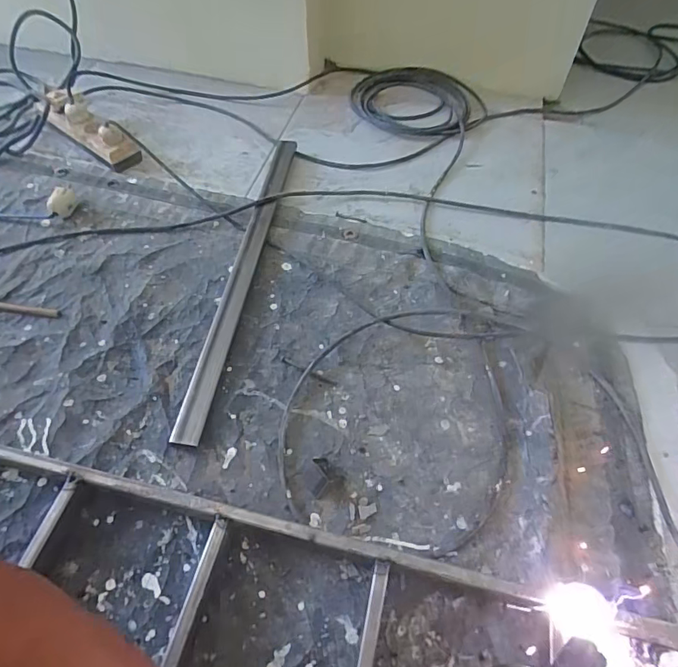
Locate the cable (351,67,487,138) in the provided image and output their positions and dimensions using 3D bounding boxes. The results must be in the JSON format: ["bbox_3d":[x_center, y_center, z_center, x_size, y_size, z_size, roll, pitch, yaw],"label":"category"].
[{"bbox_3d":[0.165,-0.480,0.953,0.265,0.031,0.221,2,55,0],"label":"cable"}]

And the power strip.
[{"bbox_3d":[-0.466,-0.379,0.848,0.256,0.065,0.063,35,61,21],"label":"power strip"}]

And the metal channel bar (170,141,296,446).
[{"bbox_3d":[-0.139,-0.110,0.691,0.033,0.026,0.587,8,55,4],"label":"metal channel bar"}]

